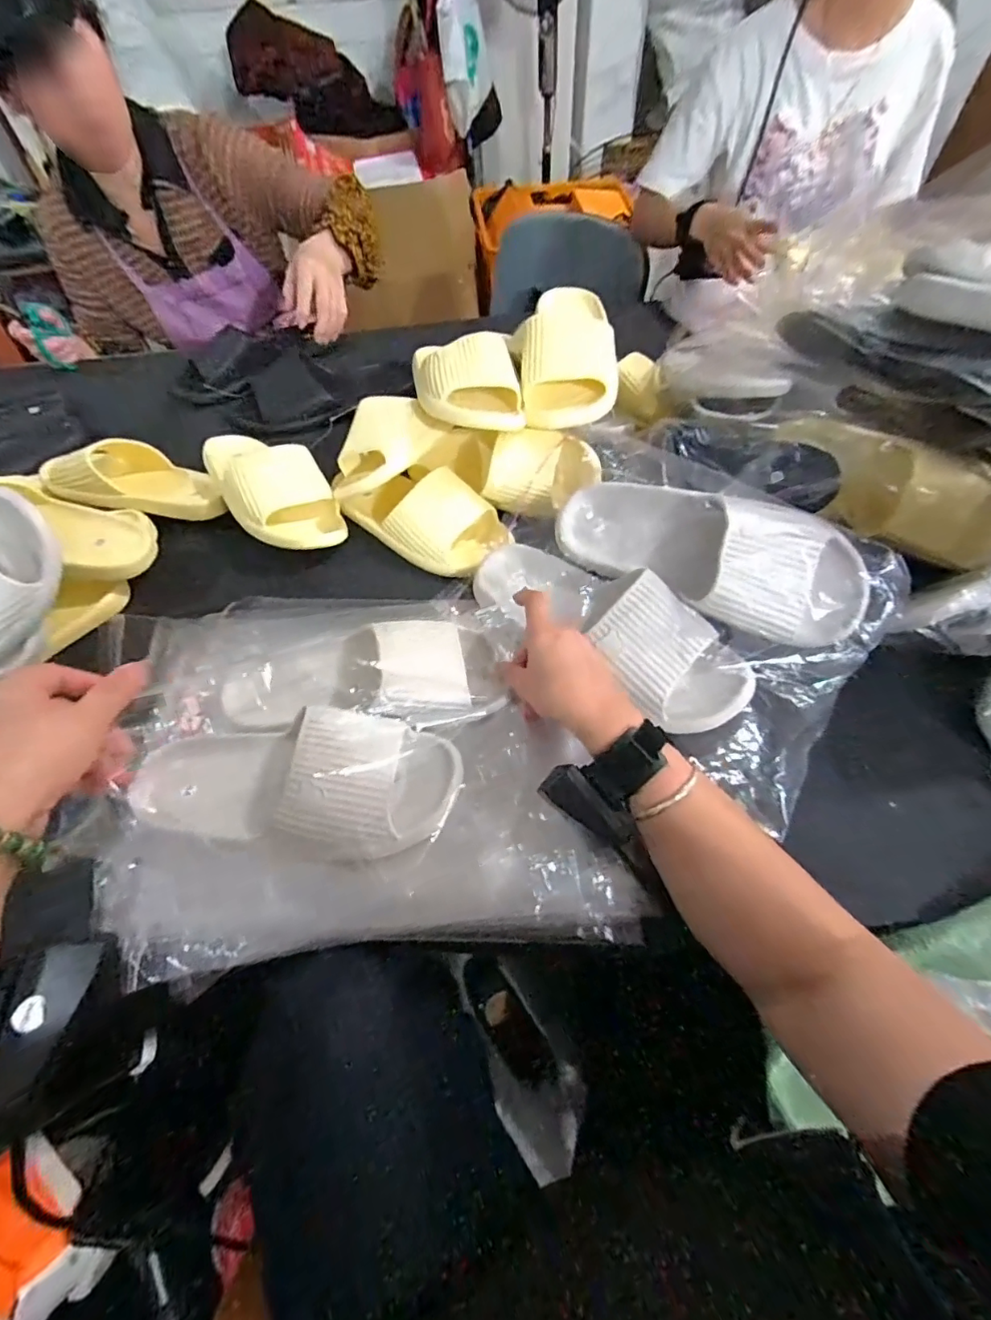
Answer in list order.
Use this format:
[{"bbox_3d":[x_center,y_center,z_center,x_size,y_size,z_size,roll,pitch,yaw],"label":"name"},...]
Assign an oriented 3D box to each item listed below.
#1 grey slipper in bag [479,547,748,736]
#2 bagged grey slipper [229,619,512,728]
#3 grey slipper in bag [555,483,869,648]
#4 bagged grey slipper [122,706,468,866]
[{"bbox_3d":[0.099,-0.040,0.484,0.286,0.064,0.092,35,65,22],"label":"grey slipper in bag"},{"bbox_3d":[-0.120,0.016,0.474,0.248,0.075,0.104,-6,57,8],"label":"bagged grey slipper"},{"bbox_3d":[0.186,-0.094,0.468,0.278,0.109,0.080,20,20,17],"label":"grey slipper in bag"},{"bbox_3d":[-0.167,0.100,0.415,0.262,0.066,0.102,-2,57,8],"label":"bagged grey slipper"}]

